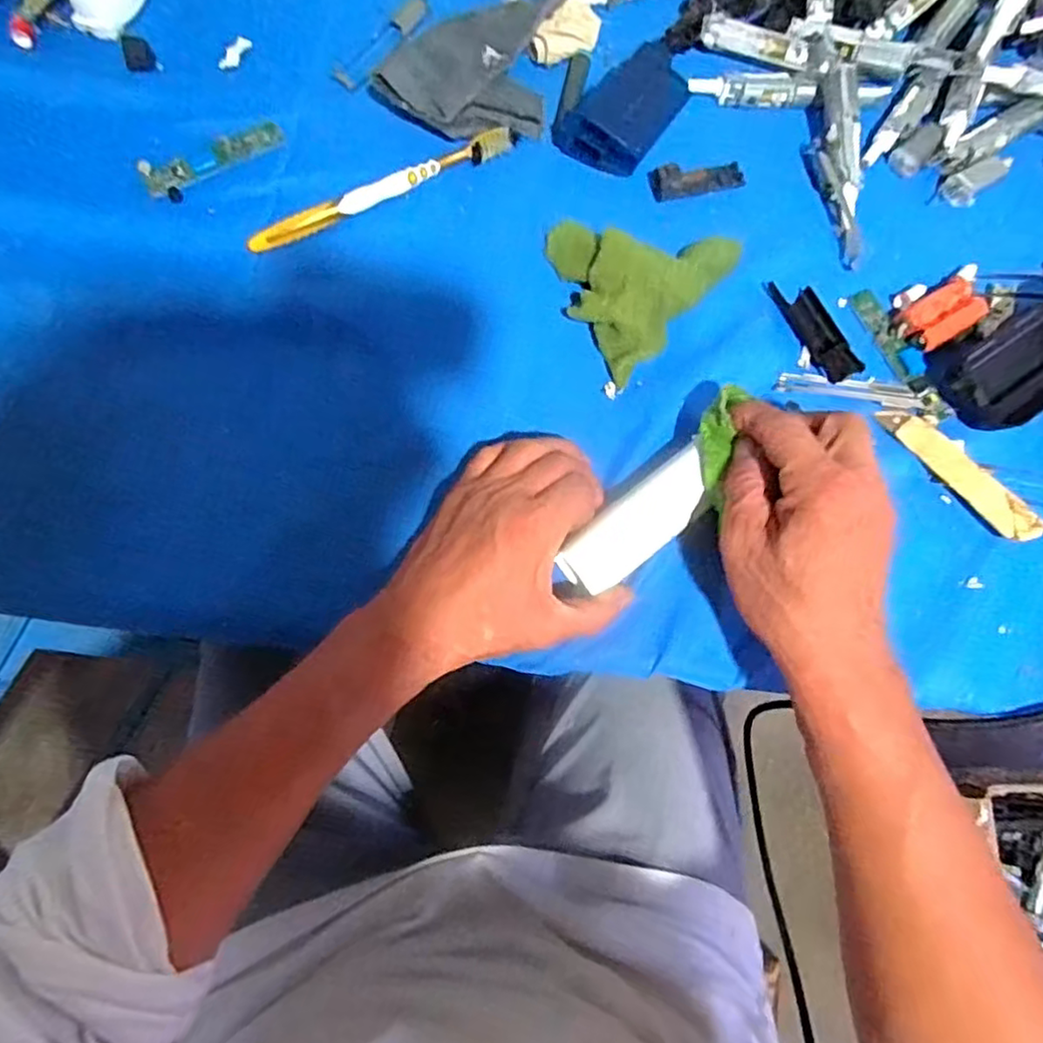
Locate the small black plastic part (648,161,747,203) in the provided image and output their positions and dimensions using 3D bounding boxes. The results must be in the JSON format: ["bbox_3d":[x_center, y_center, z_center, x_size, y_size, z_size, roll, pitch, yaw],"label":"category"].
[{"bbox_3d":[0.115,-0.225,0.415,0.063,0.019,0.015,-12,78,-2],"label":"small black plastic part"}]

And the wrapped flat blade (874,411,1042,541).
[{"bbox_3d":[0.253,-0.029,0.369,0.022,0.015,0.102,-37,80,-7],"label":"wrapped flat blade"}]

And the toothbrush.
[{"bbox_3d":[-0.090,-0.216,0.415,0.181,0.011,0.015,-26,79,-5],"label":"toothbrush"}]

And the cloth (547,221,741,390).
[{"bbox_3d":[0.061,-0.155,0.382,0.102,0.038,0.114,39,81,8],"label":"cloth"}]

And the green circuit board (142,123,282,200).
[{"bbox_3d":[-0.203,-0.240,0.422,0.093,0.008,0.028,-28,79,-6],"label":"green circuit board"}]

